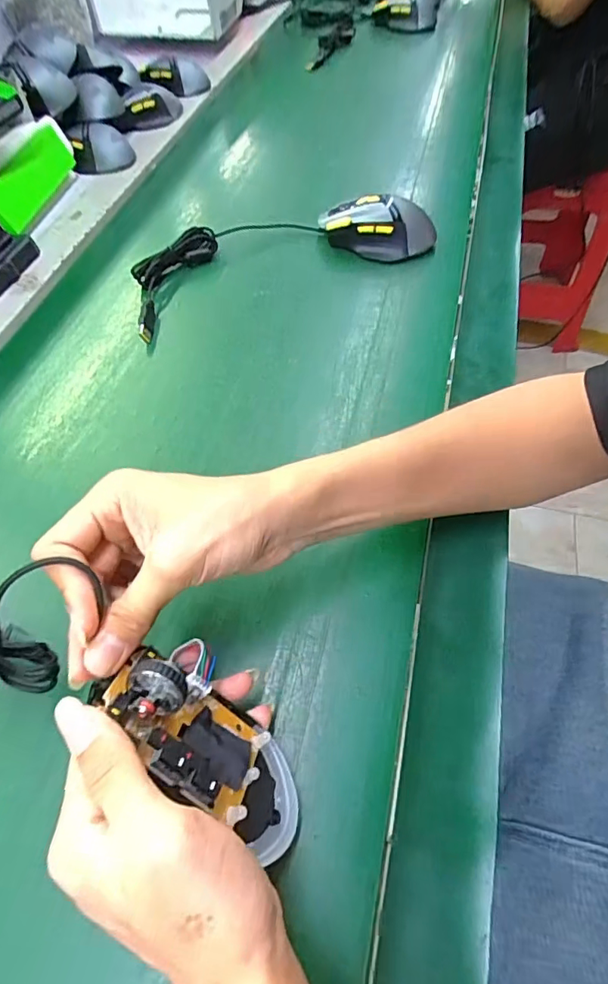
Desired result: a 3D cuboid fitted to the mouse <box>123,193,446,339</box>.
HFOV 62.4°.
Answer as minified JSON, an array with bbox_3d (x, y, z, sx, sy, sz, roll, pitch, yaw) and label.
[{"bbox_3d":[-0.027,-0.253,0.509,0.320,0.046,0.121,-21,59,-13],"label":"mouse"}]

